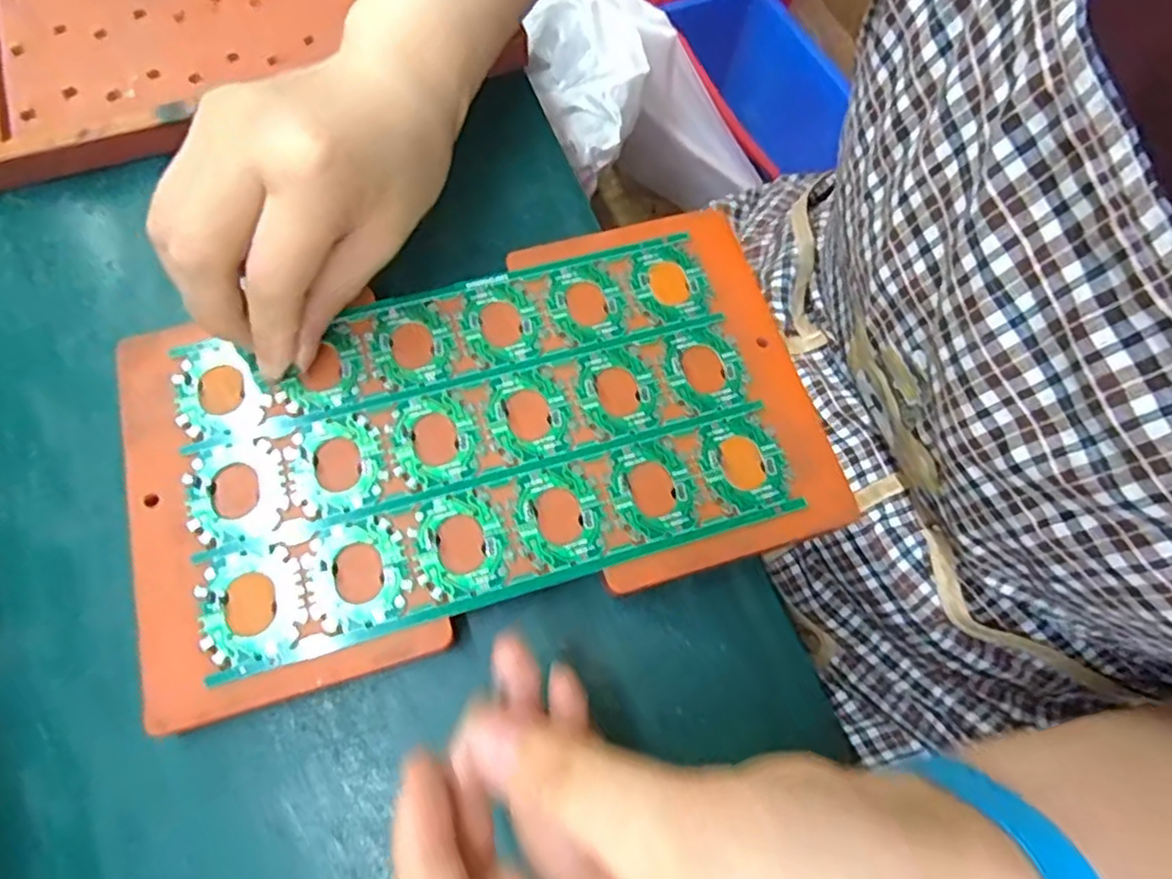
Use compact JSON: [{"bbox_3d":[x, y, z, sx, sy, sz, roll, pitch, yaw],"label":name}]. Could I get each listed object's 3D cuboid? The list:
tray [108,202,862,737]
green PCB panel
[{"bbox_3d":[-0.037,-0.002,0.244,0.238,0.014,0.135,-16,72,-8],"label":"tray"},{"bbox_3d":[-0.038,-0.004,0.240,0.199,0.004,0.118,-15,71,-9],"label":"green PCB panel"}]

